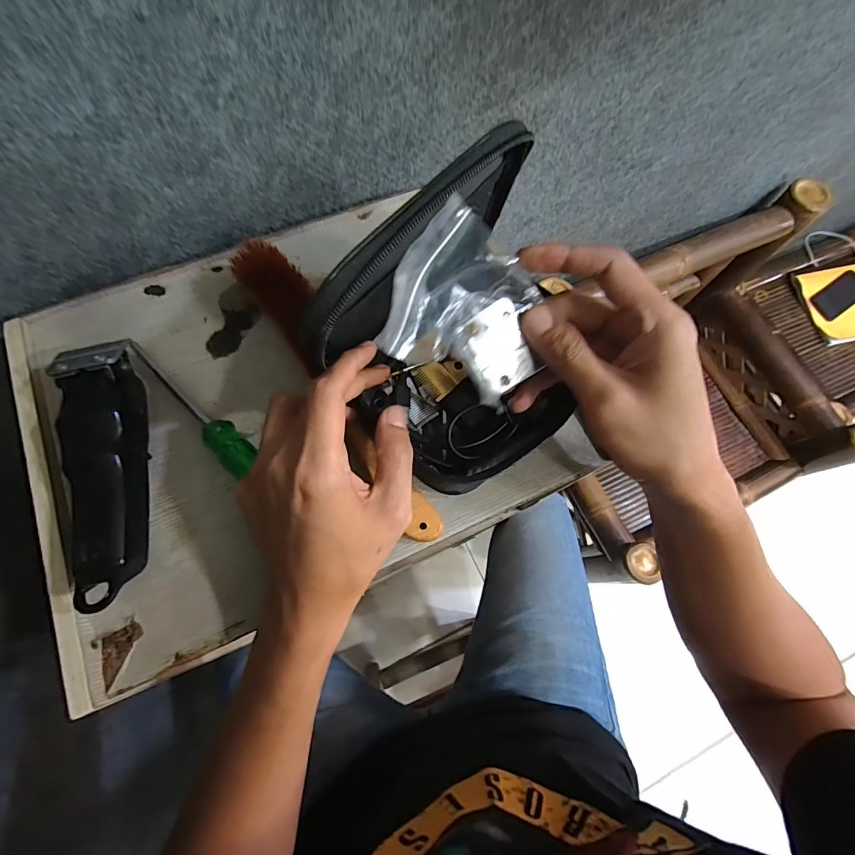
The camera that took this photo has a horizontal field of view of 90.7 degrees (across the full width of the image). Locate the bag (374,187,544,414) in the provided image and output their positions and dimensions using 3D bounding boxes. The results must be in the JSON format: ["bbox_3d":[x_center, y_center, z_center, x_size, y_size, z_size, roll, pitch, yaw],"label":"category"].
[{"bbox_3d":[0.023,-0.065,0.243,0.094,0.030,0.085,33,95,-28],"label":"bag"}]

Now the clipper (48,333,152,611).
[{"bbox_3d":[-0.220,0.029,0.289,0.043,0.050,0.175,-10,71,-5],"label":"clipper"}]

